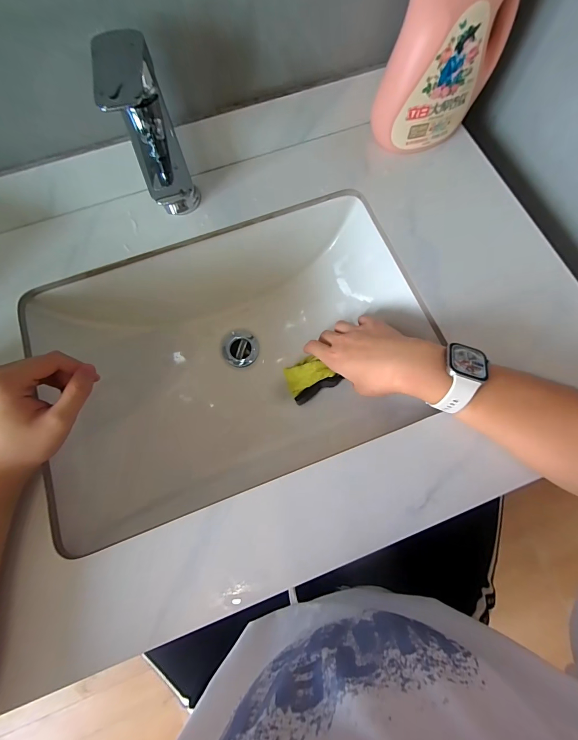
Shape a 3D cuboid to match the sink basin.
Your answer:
[{"bbox_3d":[-0.058,-0.022,0.419,0.430,0.152,0.339,-16,74,-4],"label":"sink basin"}]

